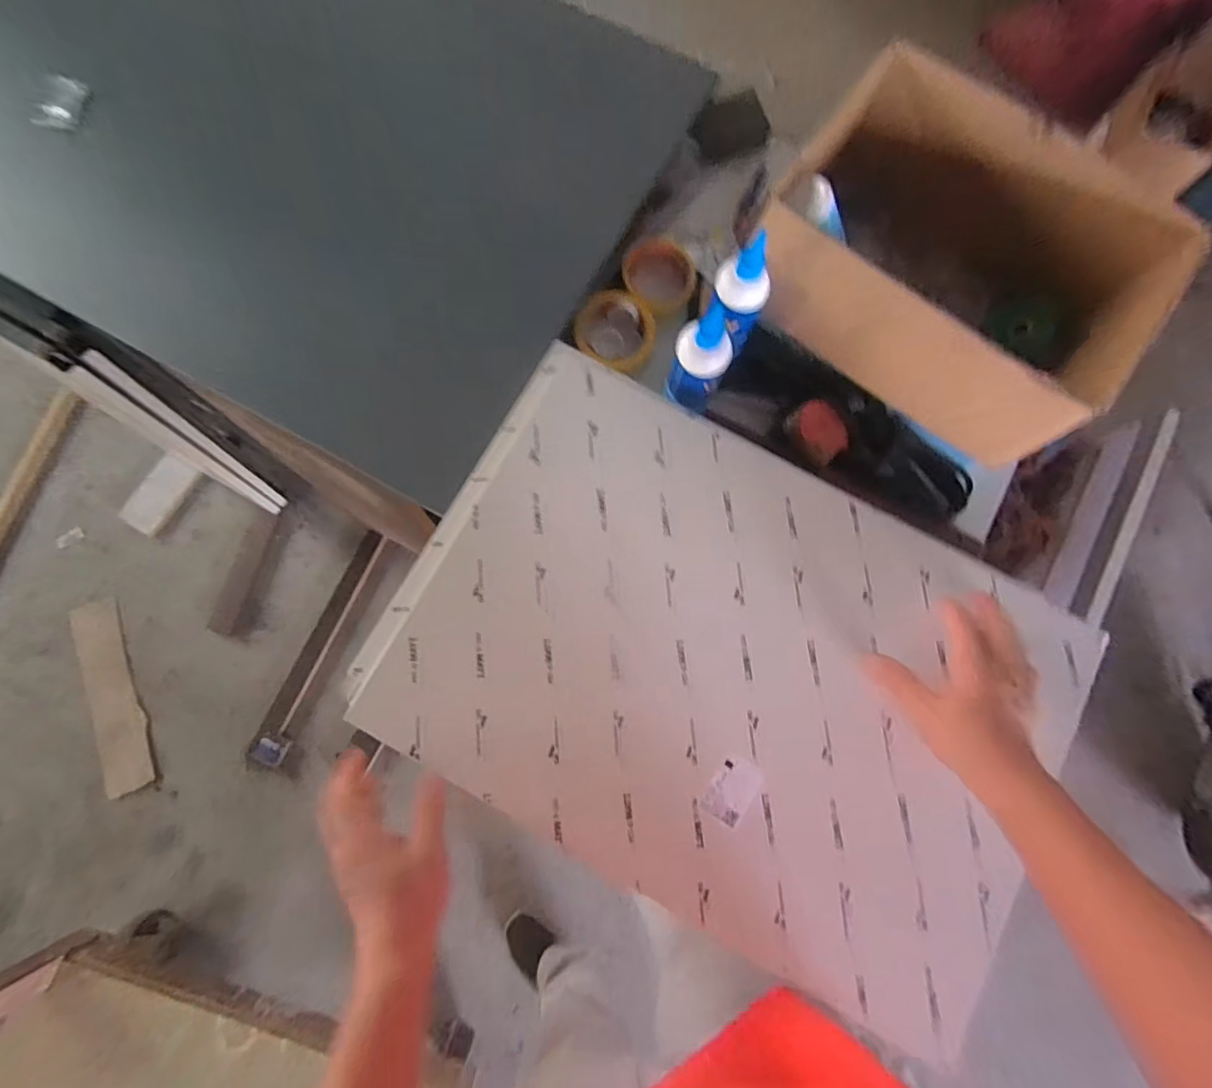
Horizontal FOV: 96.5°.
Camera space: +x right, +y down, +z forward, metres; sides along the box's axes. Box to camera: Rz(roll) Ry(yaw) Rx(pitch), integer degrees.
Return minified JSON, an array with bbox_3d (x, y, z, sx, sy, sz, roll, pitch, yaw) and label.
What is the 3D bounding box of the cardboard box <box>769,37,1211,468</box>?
[{"bbox_3d":[0.362,-0.280,0.592,0.375,0.171,0.272,37,80,6],"label":"cardboard box"}]

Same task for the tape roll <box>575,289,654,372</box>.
[{"bbox_3d":[0.011,-0.264,0.671,0.096,0.031,0.089,0,78,-1],"label":"tape roll"}]

